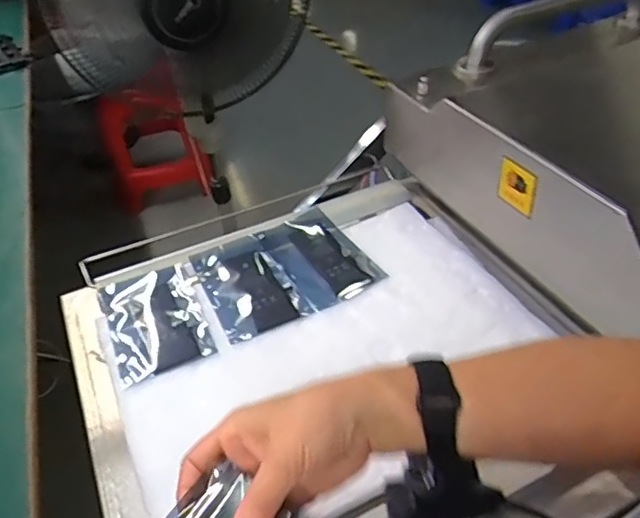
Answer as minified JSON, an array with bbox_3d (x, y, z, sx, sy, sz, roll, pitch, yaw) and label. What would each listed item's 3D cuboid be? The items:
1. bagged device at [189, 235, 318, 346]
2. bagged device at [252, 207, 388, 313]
[{"bbox_3d":[-0.083,0.027,0.657,0.095,0.014,0.143,-23,44,-19],"label":"bagged device"},{"bbox_3d":[-0.003,-0.004,0.691,0.097,0.020,0.152,-27,45,-23],"label":"bagged device"}]

